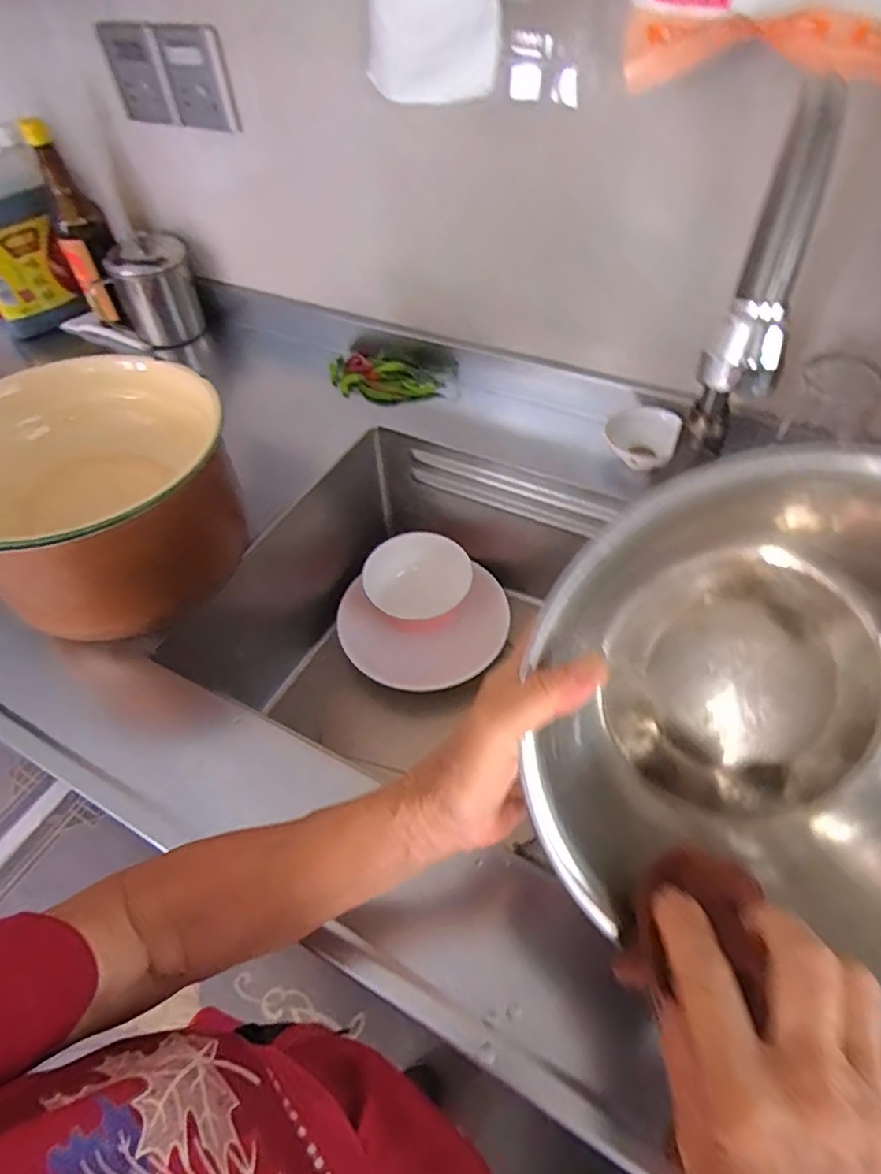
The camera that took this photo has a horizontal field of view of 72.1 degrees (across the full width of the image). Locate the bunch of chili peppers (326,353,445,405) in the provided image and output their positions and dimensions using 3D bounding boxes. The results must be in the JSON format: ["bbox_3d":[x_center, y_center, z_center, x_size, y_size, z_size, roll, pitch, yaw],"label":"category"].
[{"bbox_3d":[-0.077,-0.257,0.760,0.154,0.033,0.073,28,58,23],"label":"bunch of chili peppers"}]

